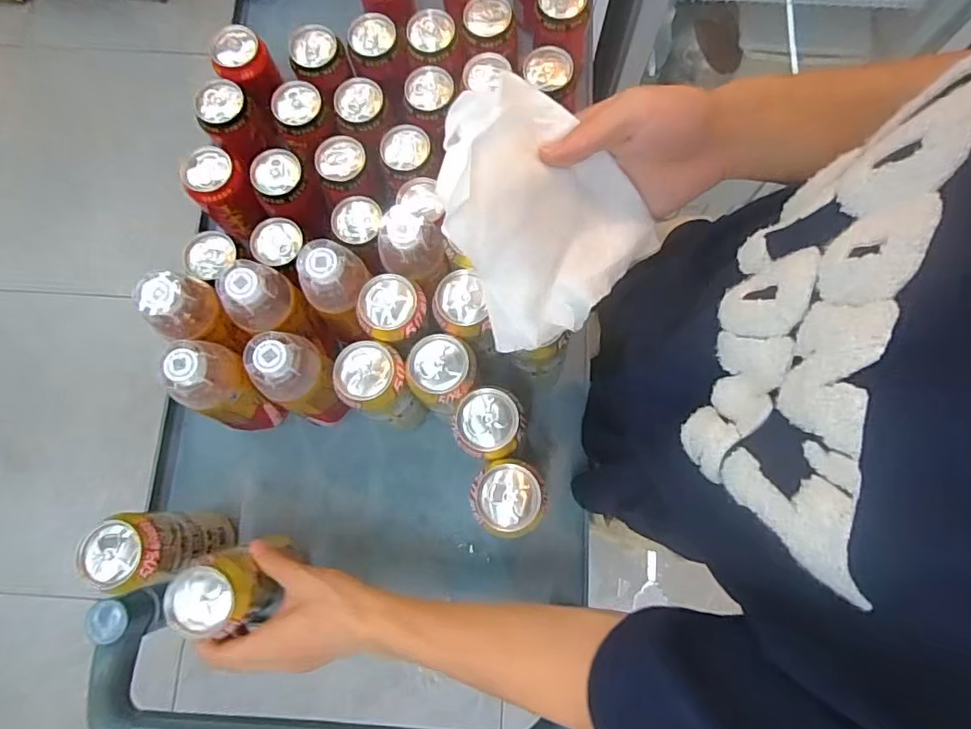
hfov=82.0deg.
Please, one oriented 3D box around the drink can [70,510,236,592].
[{"bbox_3d":[-0.301,0.169,0.533,0.060,0.169,0.060,0,78,0],"label":"drink can"}]

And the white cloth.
[{"bbox_3d":[0.033,-0.095,0.355,0.129,0.032,0.150,-46,119,-8],"label":"white cloth"}]

